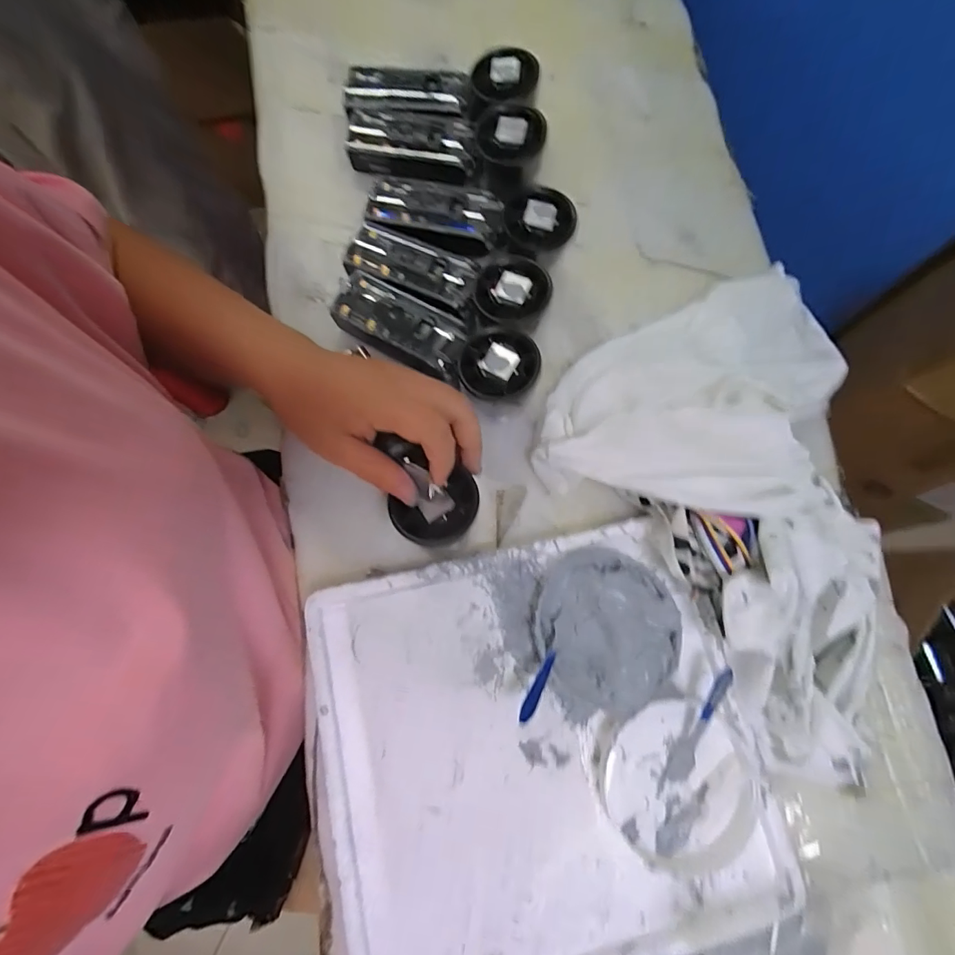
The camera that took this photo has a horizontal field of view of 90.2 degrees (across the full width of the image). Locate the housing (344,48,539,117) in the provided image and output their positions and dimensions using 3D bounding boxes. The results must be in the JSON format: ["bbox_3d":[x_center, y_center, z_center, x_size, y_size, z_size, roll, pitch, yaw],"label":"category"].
[{"bbox_3d":[-0.035,-0.336,0.411,0.167,0.028,0.047,6,73,14],"label":"housing"}]

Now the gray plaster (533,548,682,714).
[{"bbox_3d":[0.088,0.102,0.325,0.097,0.016,0.101,-5,74,-4],"label":"gray plaster"}]

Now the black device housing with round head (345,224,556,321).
[{"bbox_3d":[-0.030,-0.160,0.375,0.180,0.028,0.053,22,74,18],"label":"black device housing with round head"}]

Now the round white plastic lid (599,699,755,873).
[{"bbox_3d":[0.129,0.195,0.303,0.094,0.013,0.094,1,73,-2],"label":"round white plastic lid"}]

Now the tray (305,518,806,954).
[{"bbox_3d":[0.039,0.174,0.312,0.269,0.031,0.251,-12,74,-5],"label":"tray"}]

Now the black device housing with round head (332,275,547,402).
[{"bbox_3d":[-0.039,-0.105,0.359,0.176,0.048,0.054,28,74,6],"label":"black device housing with round head"}]

